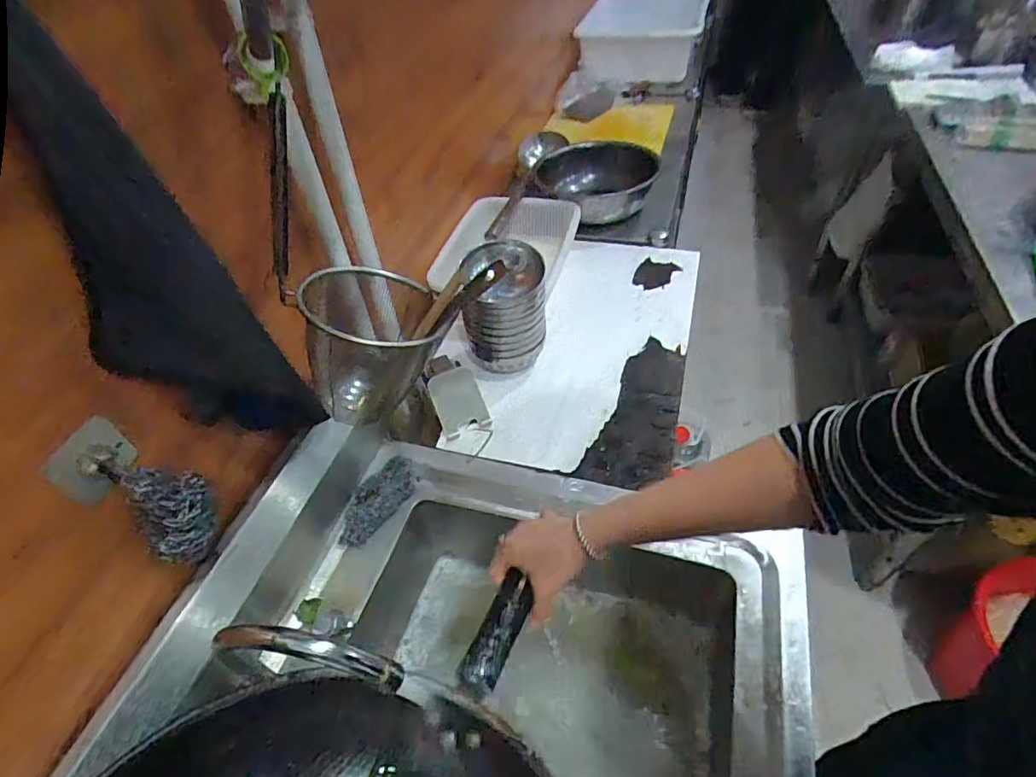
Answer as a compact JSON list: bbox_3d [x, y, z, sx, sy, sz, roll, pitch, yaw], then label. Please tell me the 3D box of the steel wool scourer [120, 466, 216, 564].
[{"bbox_3d":[-0.291,0.103,0.454,0.053,0.084,0.054,-11,47,-5],"label":"steel wool scourer"}]

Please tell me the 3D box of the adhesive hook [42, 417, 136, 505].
[{"bbox_3d":[-0.333,0.057,0.420,0.016,0.048,0.054,17,51,20],"label":"adhesive hook"}]

